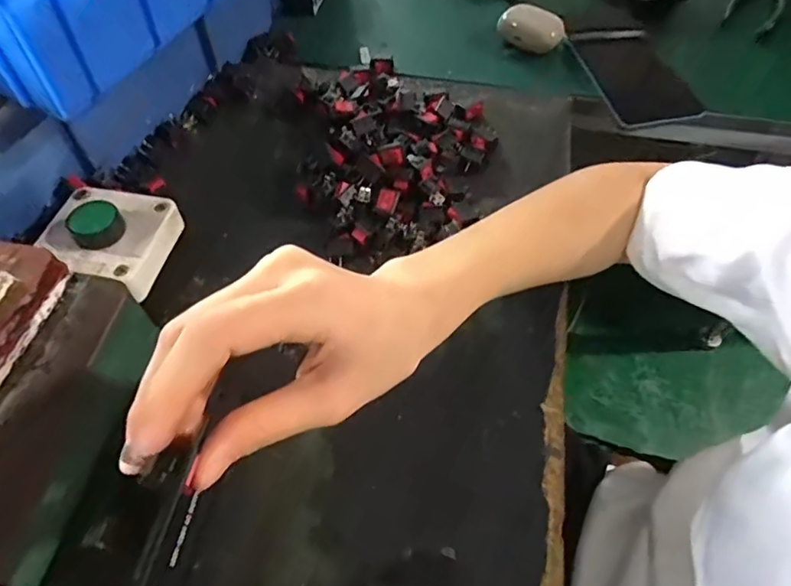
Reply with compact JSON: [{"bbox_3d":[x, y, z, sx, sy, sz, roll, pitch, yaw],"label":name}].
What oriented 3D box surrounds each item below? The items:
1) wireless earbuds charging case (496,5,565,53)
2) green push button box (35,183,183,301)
[{"bbox_3d":[0.126,-0.246,0.514,0.060,0.033,0.026,21,58,12],"label":"wireless earbuds charging case"},{"bbox_3d":[-0.170,-0.034,0.328,0.070,0.040,0.064,8,56,4],"label":"green push button box"}]

